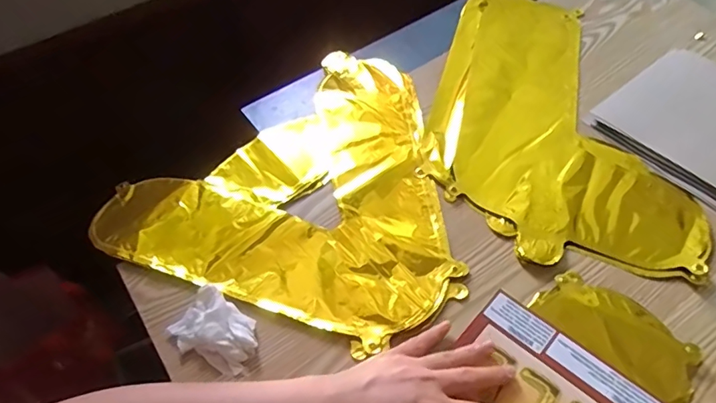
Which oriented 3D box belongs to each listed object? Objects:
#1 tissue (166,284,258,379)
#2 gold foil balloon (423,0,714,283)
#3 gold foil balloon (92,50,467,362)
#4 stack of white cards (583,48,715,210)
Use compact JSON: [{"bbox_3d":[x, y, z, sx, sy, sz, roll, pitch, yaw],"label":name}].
[{"bbox_3d":[-0.125,0.113,0.447,0.074,0.024,0.054,30,61,23],"label":"tissue"},{"bbox_3d":[0.211,-0.112,0.591,0.250,0.013,0.413,1,54,5],"label":"gold foil balloon"},{"bbox_3d":[-0.047,-0.042,0.574,0.364,0.019,0.357,17,57,16],"label":"gold foil balloon"},{"bbox_3d":[0.386,-0.082,0.553,0.188,0.010,0.202,-32,58,-18],"label":"stack of white cards"}]

